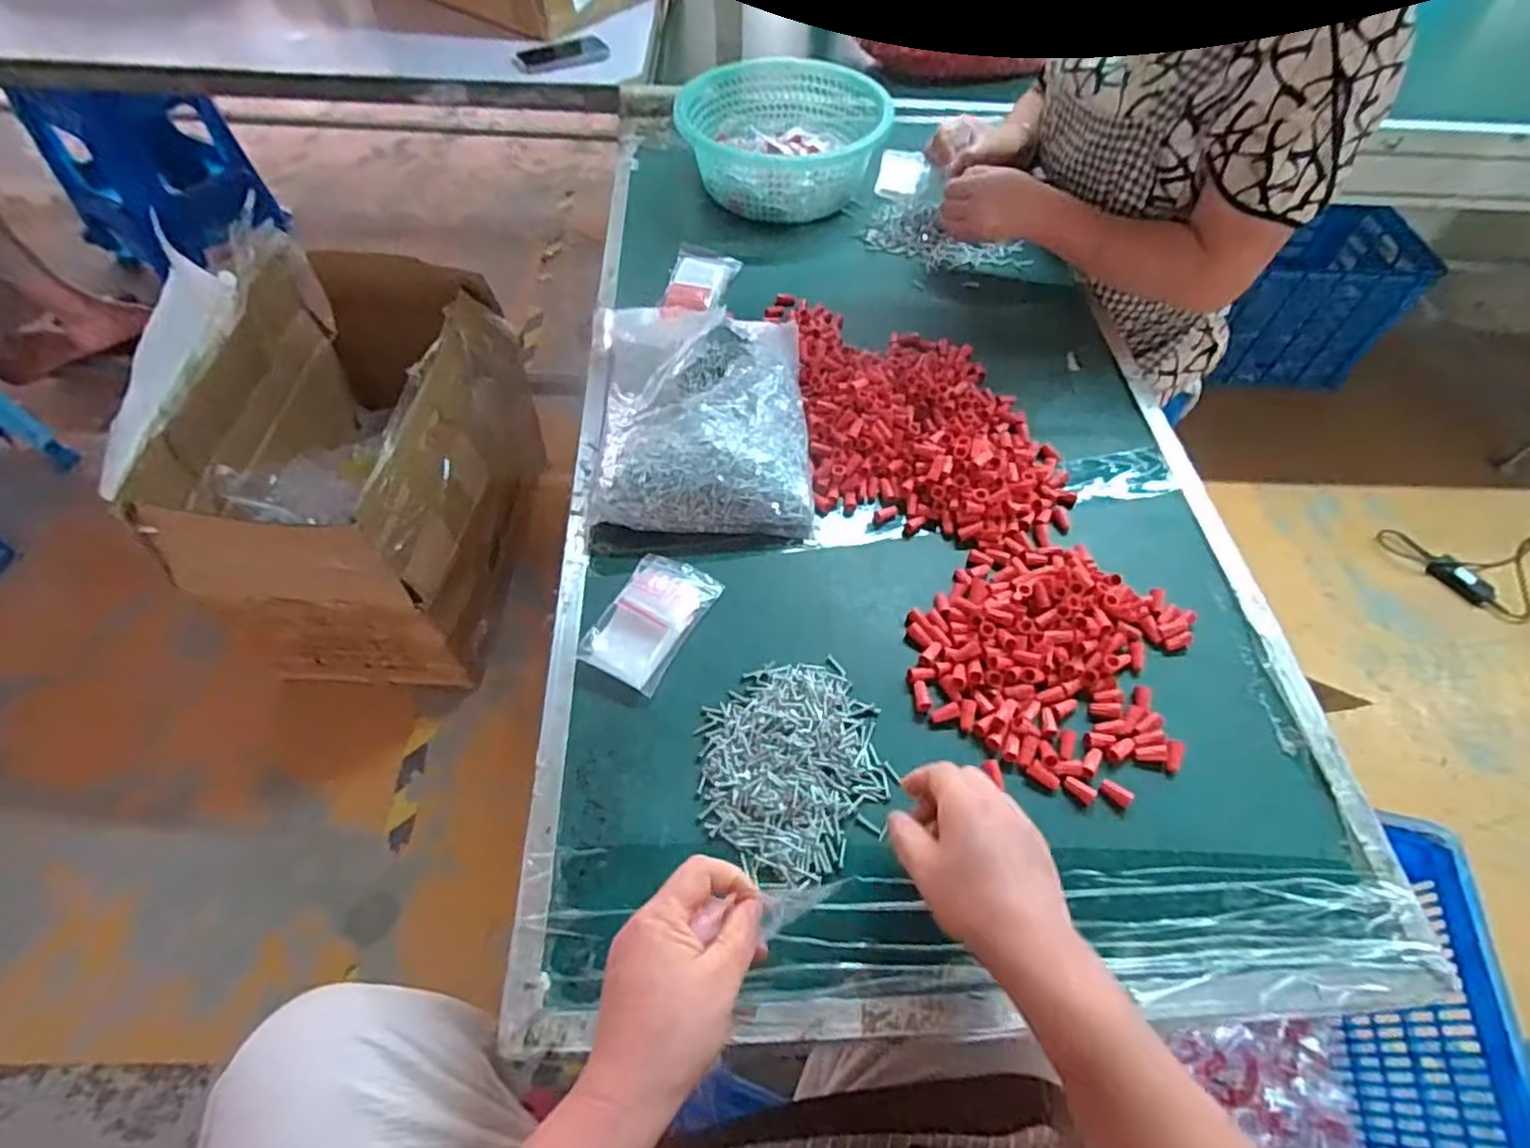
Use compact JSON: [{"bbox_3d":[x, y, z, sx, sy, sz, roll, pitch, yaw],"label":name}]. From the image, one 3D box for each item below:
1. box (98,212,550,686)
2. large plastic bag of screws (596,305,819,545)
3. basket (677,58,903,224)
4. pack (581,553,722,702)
[{"bbox_3d":[-0.712,-0.229,1.296,0.446,0.468,0.684,1,56,-2],"label":"box"},{"bbox_3d":[-0.065,-0.181,0.698,0.204,0.077,0.315,-3,56,-3],"label":"large plastic bag of screws"},{"bbox_3d":[0.028,-0.587,0.969,0.276,0.100,0.283,10,56,5],"label":"basket"},{"bbox_3d":[-0.094,0.036,0.586,0.072,0.009,0.116,24,58,14],"label":"pack"}]

